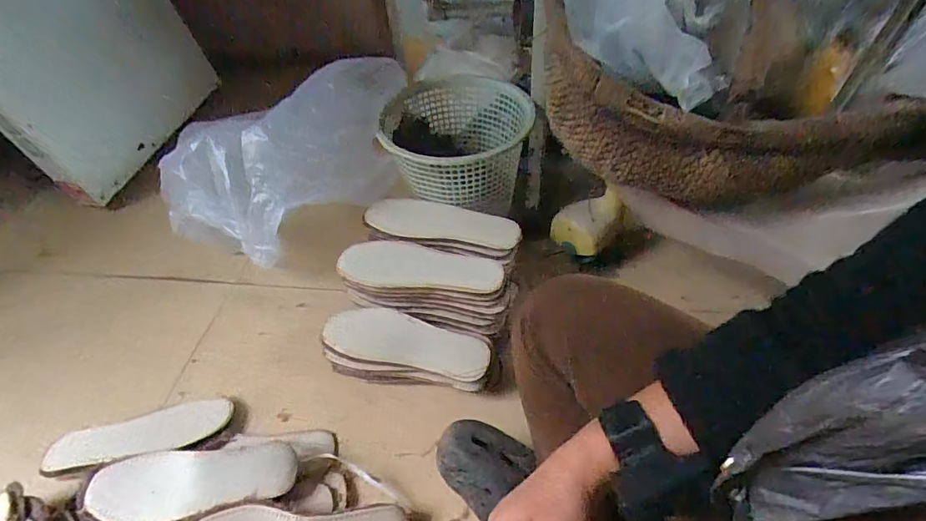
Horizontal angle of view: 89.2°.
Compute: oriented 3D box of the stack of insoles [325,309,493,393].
[{"bbox_3d":[-0.079,0.131,0.689,0.242,0.082,0.096,4,47,9],"label":"stack of insoles"}]

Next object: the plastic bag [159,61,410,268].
[{"bbox_3d":[-0.260,-0.170,0.706,0.384,0.202,0.176,-34,53,-25],"label":"plastic bag"}]

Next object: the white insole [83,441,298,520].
[{"bbox_3d":[-0.324,0.267,0.562,0.237,0.017,0.076,-5,62,-1],"label":"white insole"}]

